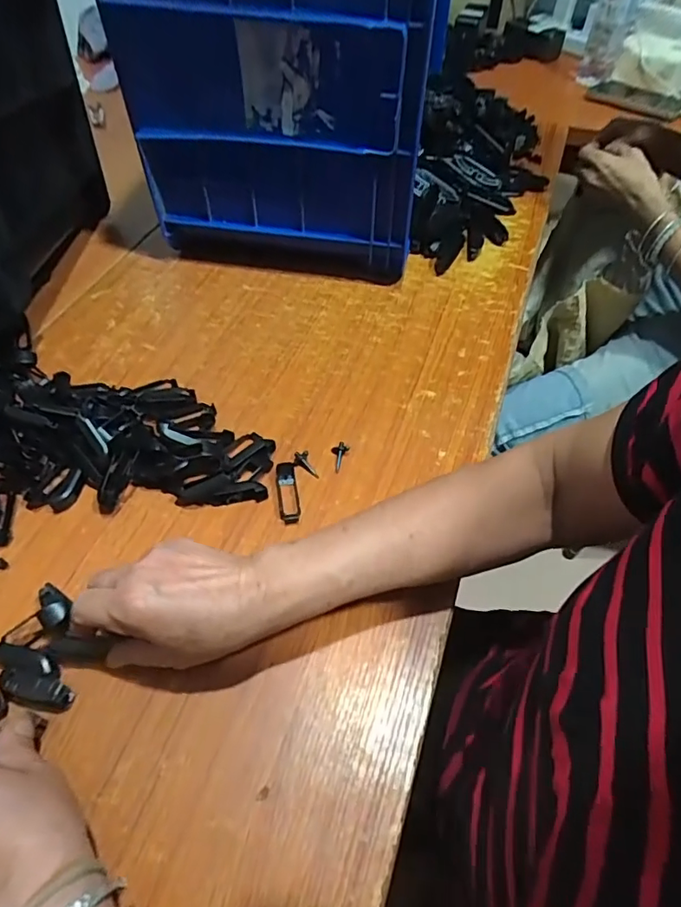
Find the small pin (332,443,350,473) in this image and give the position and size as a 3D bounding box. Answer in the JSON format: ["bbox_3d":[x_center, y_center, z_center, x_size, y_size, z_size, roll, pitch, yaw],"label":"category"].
[{"bbox_3d":[-0.002,0.004,0.487,0.016,0.007,0.029,11,68,7],"label":"small pin"}]

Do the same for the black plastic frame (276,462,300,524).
[{"bbox_3d":[-0.047,0.031,0.461,0.018,0.013,0.064,-7,53,-6],"label":"black plastic frame"}]

